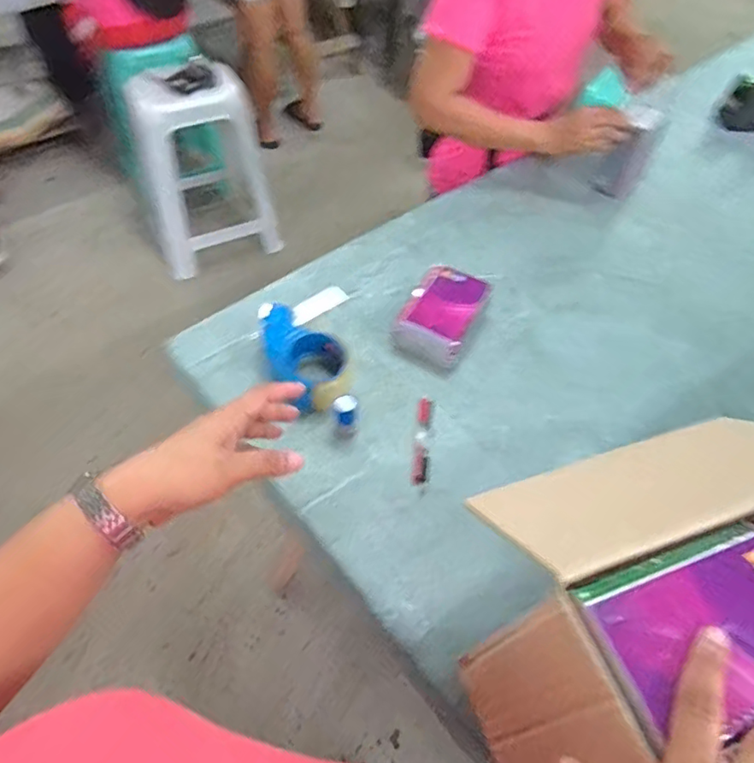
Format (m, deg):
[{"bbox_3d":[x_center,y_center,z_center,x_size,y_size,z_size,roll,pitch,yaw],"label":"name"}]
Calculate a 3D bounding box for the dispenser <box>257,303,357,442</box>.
[{"bbox_3d":[-0.093,-0.023,0.741,0.089,0.055,0.204,-35,62,-24],"label":"dispenser"}]

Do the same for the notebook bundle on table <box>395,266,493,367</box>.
[{"bbox_3d":[0.091,-0.092,0.800,0.095,0.062,0.136,25,57,15],"label":"notebook bundle on table"}]

